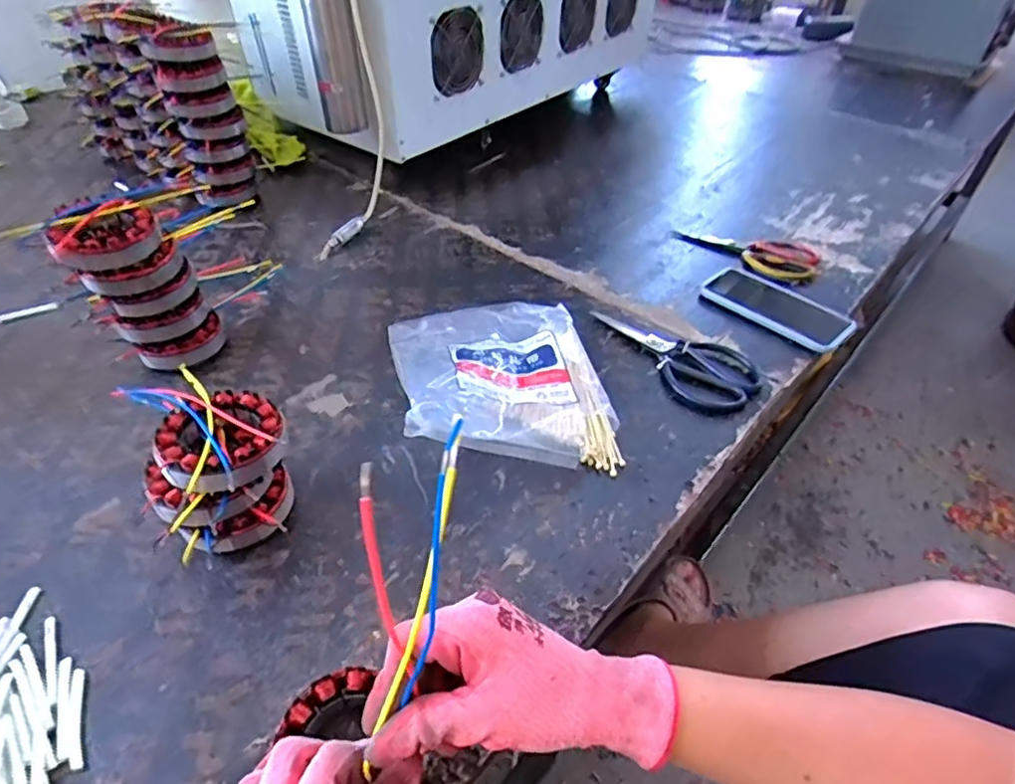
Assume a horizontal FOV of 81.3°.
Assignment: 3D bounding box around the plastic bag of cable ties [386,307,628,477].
[{"bbox_3d":[-0.008,-0.032,0.585,0.197,0.066,0.253,-7,44,-10],"label":"plastic bag of cable ties"}]

